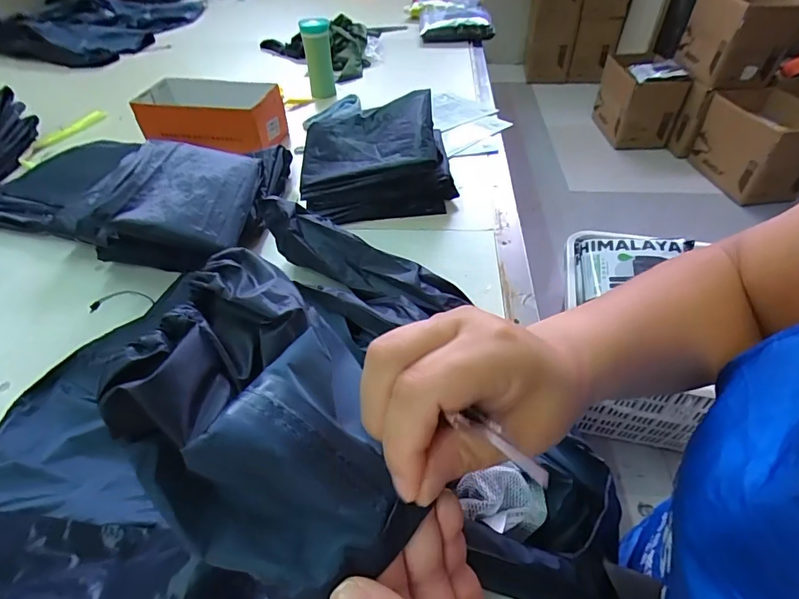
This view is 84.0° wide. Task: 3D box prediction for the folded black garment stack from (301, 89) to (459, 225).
[{"bbox_3d":[-0.046,-0.272,0.864,0.286,0.154,0.189,-6,45,-4],"label":"folded black garment stack"}]

